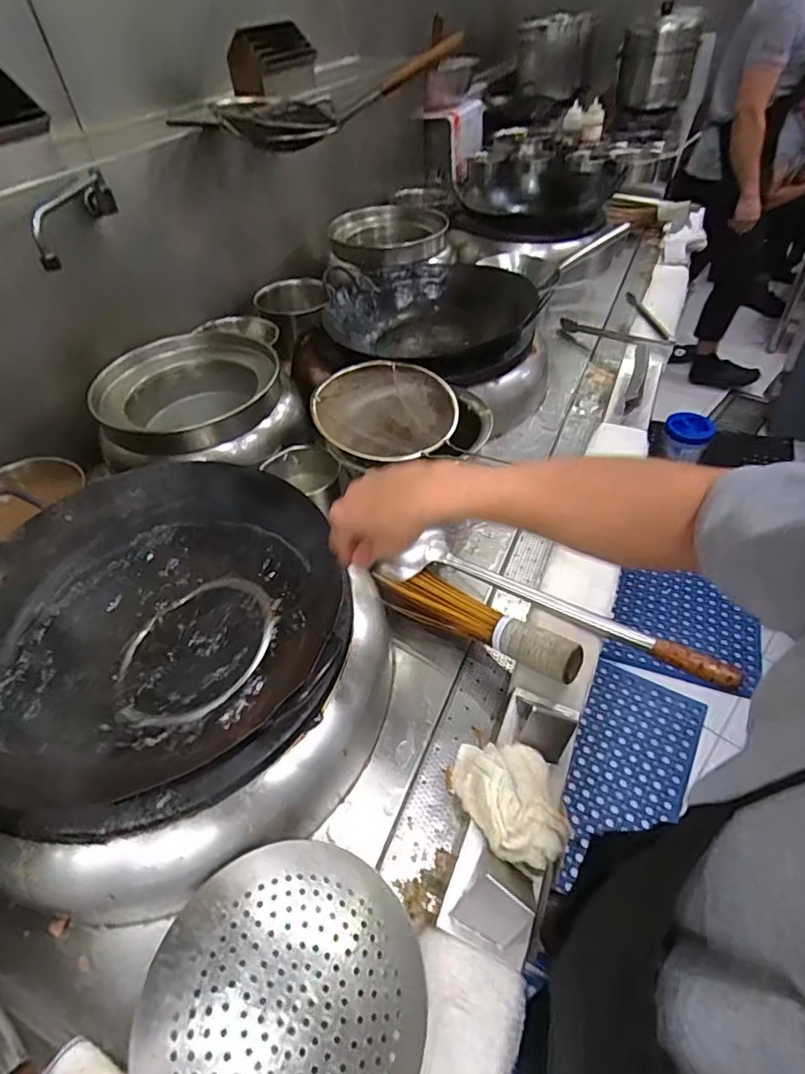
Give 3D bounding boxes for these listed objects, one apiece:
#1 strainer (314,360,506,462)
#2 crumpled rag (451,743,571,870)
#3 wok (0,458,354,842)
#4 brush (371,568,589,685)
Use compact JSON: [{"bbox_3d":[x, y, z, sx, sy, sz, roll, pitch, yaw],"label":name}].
[{"bbox_3d":[-0.022,-0.206,0.914,0.252,0.062,0.239,2,46,9],"label":"strainer"},{"bbox_3d":[0.108,0.249,0.532,0.089,0.050,0.125,-26,49,-18],"label":"crumpled rag"},{"bbox_3d":[-0.289,0.092,0.628,0.416,0.093,0.427,-22,48,-14],"label":"wok"},{"bbox_3d":[0.090,0.101,0.698,0.290,0.054,0.063,24,53,27],"label":"brush"}]

